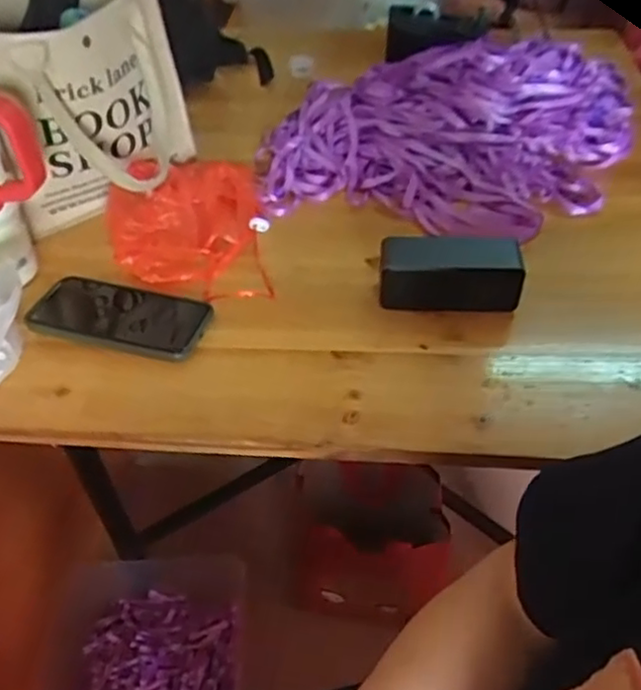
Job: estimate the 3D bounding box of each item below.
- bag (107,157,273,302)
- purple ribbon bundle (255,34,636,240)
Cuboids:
[{"bbox_3d":[-0.140,-0.120,0.697,0.158,0.049,0.213,-6,46,-5],"label":"bag"},{"bbox_3d":[0.159,-0.284,0.809,0.433,0.105,0.375,11,47,12],"label":"purple ribbon bundle"}]

